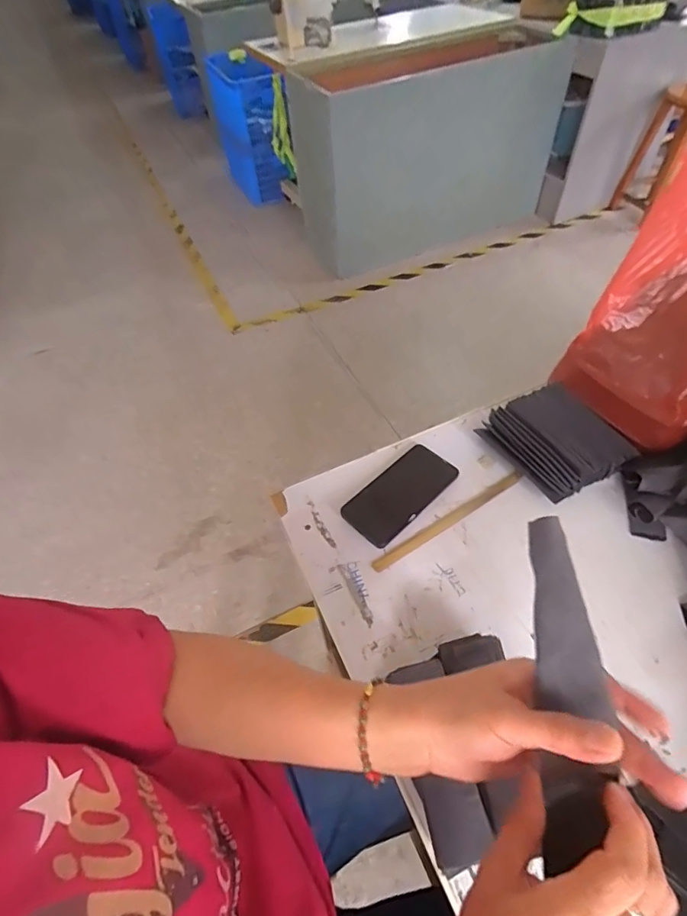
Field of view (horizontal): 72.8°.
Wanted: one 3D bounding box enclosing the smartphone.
[{"bbox_3d":[0.080,0.047,0.636,0.166,0.011,0.078,-38,59,-22],"label":"smartphone"}]

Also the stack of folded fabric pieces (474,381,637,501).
[{"bbox_3d":[0.287,-0.023,0.643,0.125,0.052,0.160,-28,56,-16],"label":"stack of folded fabric pieces"}]

